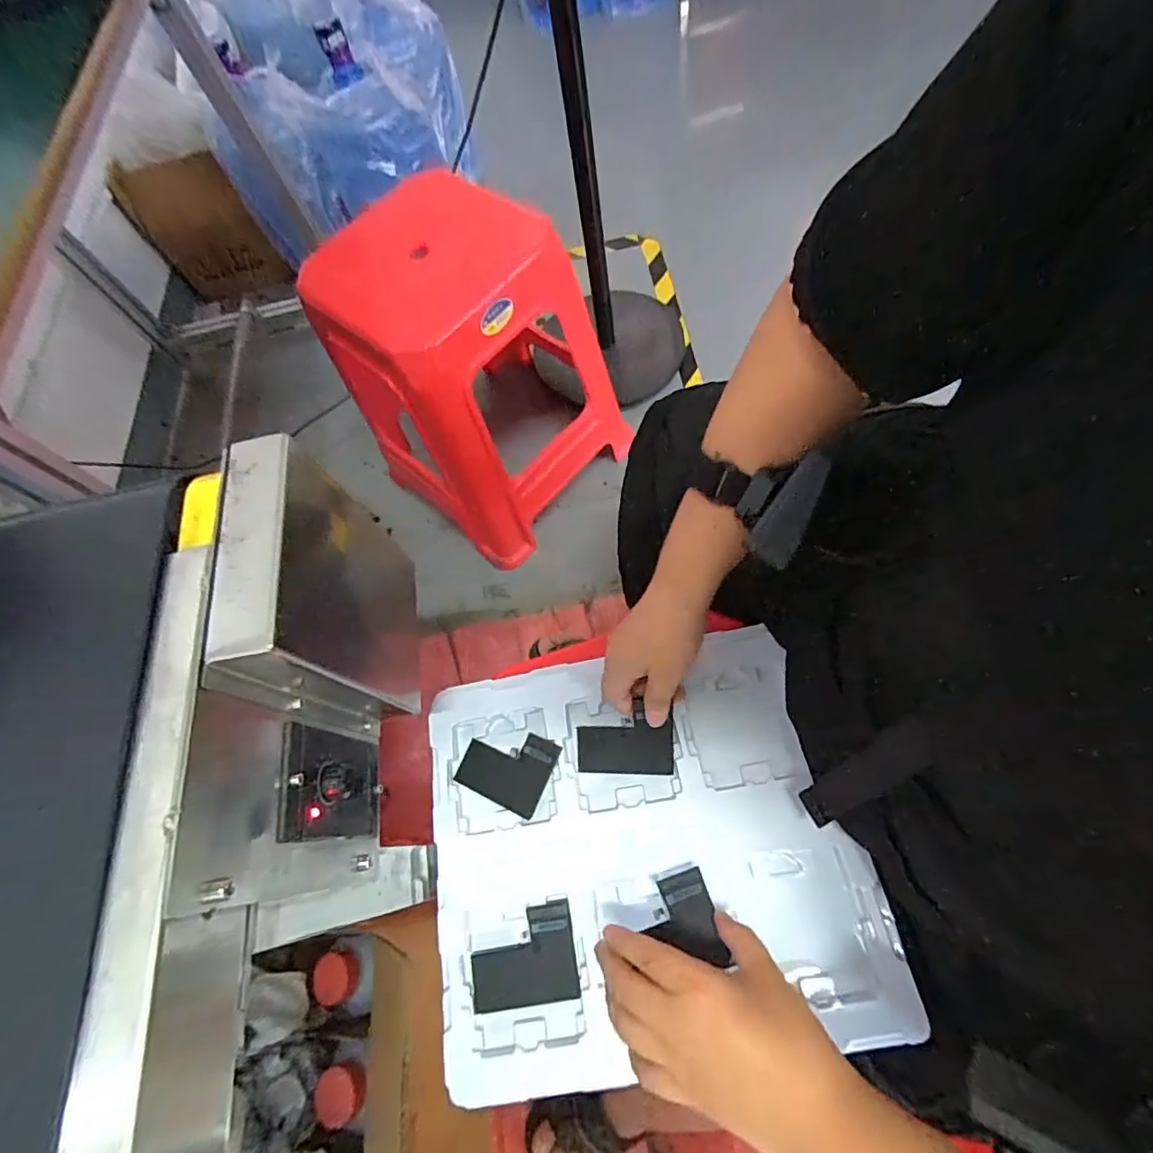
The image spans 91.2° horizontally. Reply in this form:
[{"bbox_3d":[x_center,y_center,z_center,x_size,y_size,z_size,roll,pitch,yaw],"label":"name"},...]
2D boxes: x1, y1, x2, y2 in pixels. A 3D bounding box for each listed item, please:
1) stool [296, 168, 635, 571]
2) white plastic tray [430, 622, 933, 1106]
[{"bbox_3d":[-0.150,-0.350,1.022,0.390,0.531,0.338,-41,67,-16],"label":"stool"},{"bbox_3d":[0.044,0.198,0.438,0.312,0.040,0.280,-9,62,-1],"label":"white plastic tray"}]

